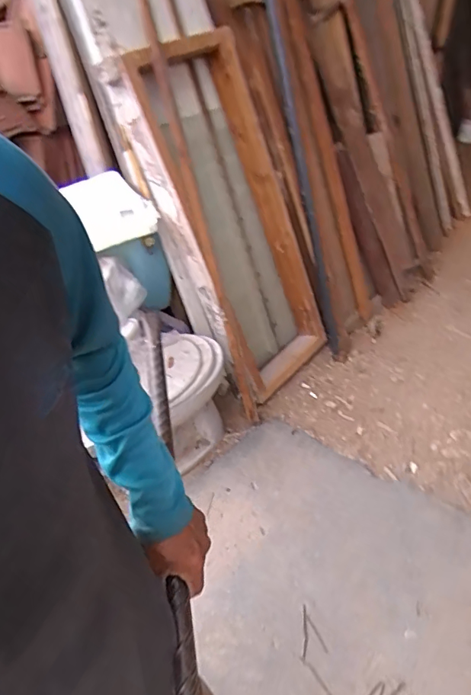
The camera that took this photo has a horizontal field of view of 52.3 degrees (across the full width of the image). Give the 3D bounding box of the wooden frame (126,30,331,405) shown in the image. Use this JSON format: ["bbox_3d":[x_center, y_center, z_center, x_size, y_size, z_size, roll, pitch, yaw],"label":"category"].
[{"bbox_3d":[0.018,-0.450,1.827,0.141,1.329,0.572,3,29,42],"label":"wooden frame"}]

